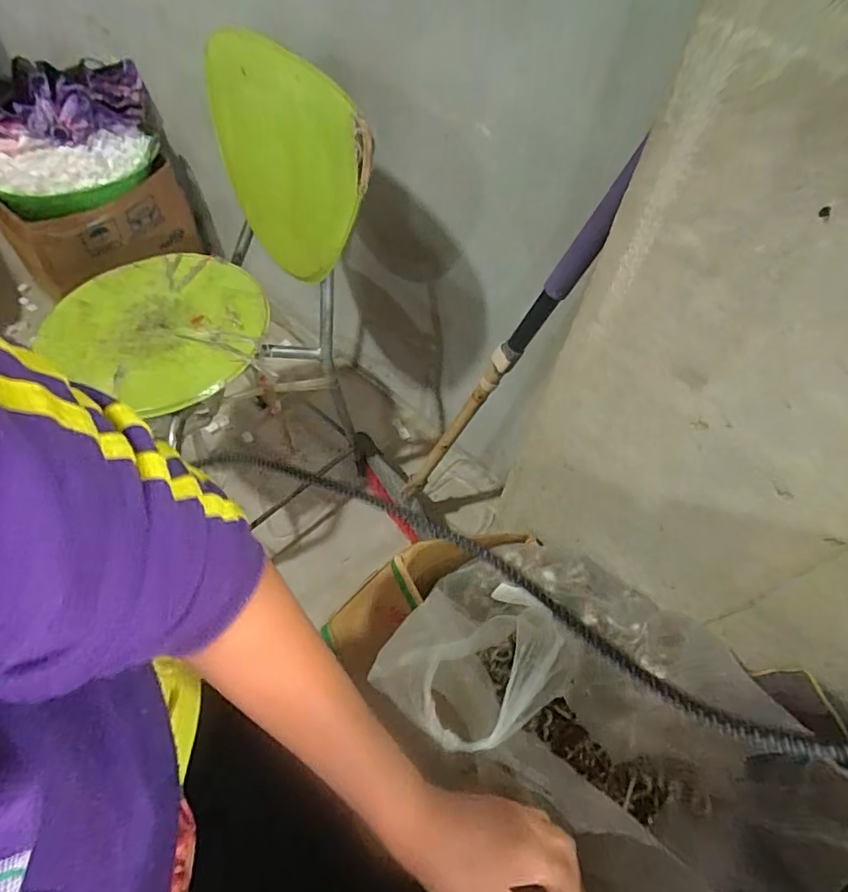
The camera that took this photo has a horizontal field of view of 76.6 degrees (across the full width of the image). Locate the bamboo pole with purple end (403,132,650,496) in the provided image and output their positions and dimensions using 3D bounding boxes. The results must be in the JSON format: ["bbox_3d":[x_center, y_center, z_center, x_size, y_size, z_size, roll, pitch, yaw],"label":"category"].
[{"bbox_3d":[0.094,-0.099,0.784,0.026,0.681,0.043,0,58,-24],"label":"bamboo pole with purple end"}]

